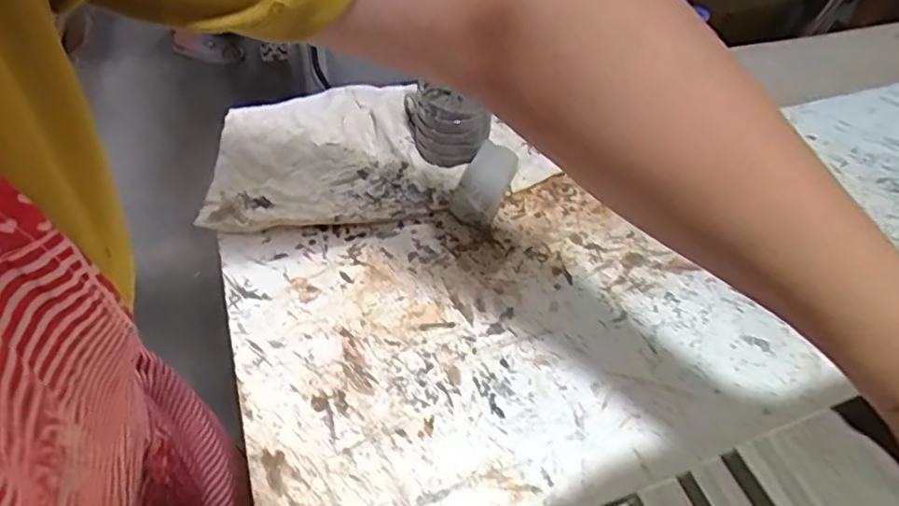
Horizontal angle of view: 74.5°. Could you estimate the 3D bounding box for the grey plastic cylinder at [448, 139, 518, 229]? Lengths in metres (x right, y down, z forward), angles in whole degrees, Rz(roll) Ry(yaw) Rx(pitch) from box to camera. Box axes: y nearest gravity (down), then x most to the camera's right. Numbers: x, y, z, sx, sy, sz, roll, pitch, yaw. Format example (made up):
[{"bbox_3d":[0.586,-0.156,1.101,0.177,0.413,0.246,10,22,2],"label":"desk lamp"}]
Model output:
[{"bbox_3d":[0.027,-0.056,0.470,0.036,0.030,0.074,18,51,13],"label":"grey plastic cylinder"}]

